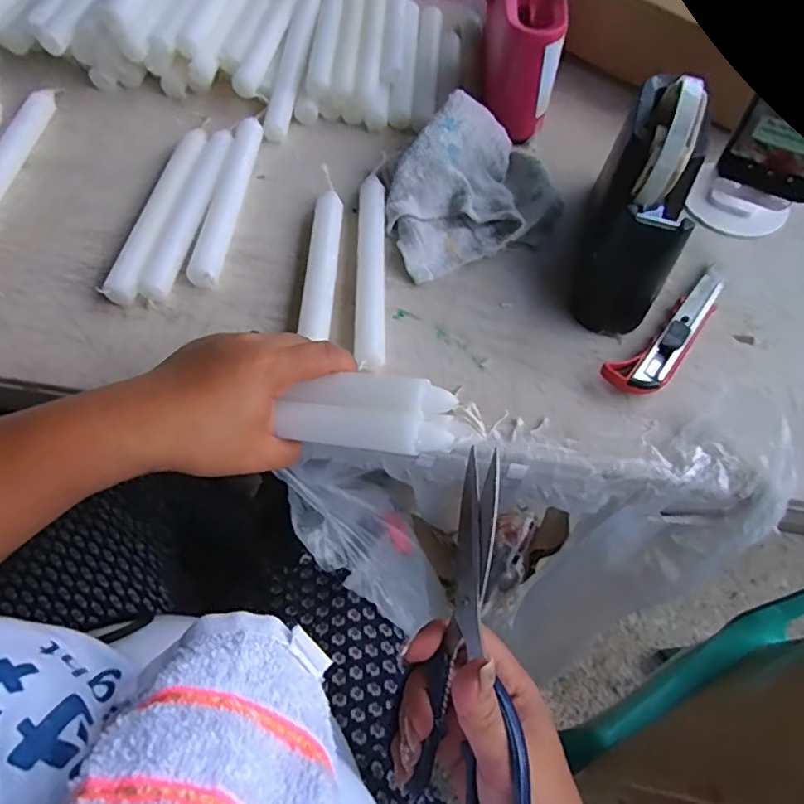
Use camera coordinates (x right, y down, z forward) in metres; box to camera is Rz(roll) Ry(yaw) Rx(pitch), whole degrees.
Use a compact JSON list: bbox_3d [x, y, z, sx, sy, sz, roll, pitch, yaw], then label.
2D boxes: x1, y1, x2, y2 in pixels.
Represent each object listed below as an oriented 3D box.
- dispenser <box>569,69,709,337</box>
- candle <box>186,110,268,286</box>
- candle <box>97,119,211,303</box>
[{"bbox_3d":[0.184,-0.159,0.426,0.059,0.127,0.181,16,62,6],"label":"dispenser"},{"bbox_3d":[-0.146,-0.182,0.479,0.022,0.020,0.208,5,61,0],"label":"candle"},{"bbox_3d":[-0.195,-0.165,0.464,0.021,0.022,0.205,8,61,1],"label":"candle"}]

